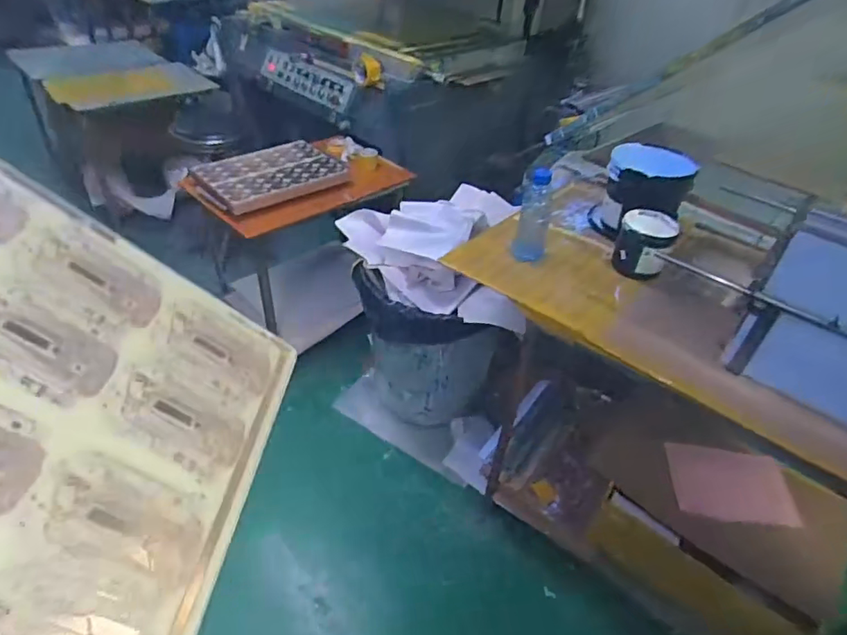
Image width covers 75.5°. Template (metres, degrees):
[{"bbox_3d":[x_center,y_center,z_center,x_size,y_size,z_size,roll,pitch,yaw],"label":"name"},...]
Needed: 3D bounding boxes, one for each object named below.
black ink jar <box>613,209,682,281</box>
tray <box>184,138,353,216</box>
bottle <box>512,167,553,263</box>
[{"bbox_3d":[0.502,-0.159,1.251,0.118,0.127,0.140,20,44,18],"label":"black ink jar"},{"bbox_3d":[-0.511,-0.490,1.857,0.470,0.055,0.323,-29,50,-30],"label":"tray"},{"bbox_3d":[0.254,-0.229,1.255,0.071,0.244,0.080,9,42,7],"label":"bottle"}]

